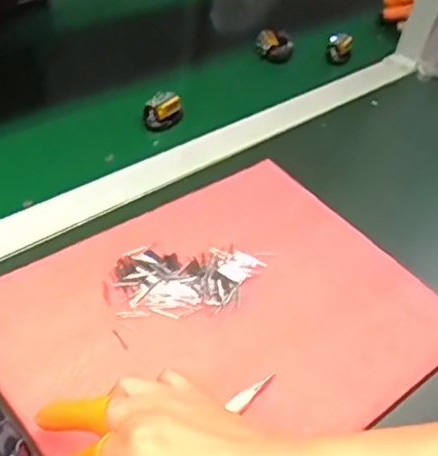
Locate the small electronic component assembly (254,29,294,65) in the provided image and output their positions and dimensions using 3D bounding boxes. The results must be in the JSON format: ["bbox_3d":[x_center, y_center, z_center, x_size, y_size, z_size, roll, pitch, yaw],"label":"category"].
[{"bbox_3d":[0.076,-0.251,0.861,0.049,0.039,0.040,6,49,4],"label":"small electronic component assembly"}]

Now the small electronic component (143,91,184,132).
[{"bbox_3d":[-0.063,-0.131,0.705,0.030,0.035,0.044,25,53,20],"label":"small electronic component"}]

